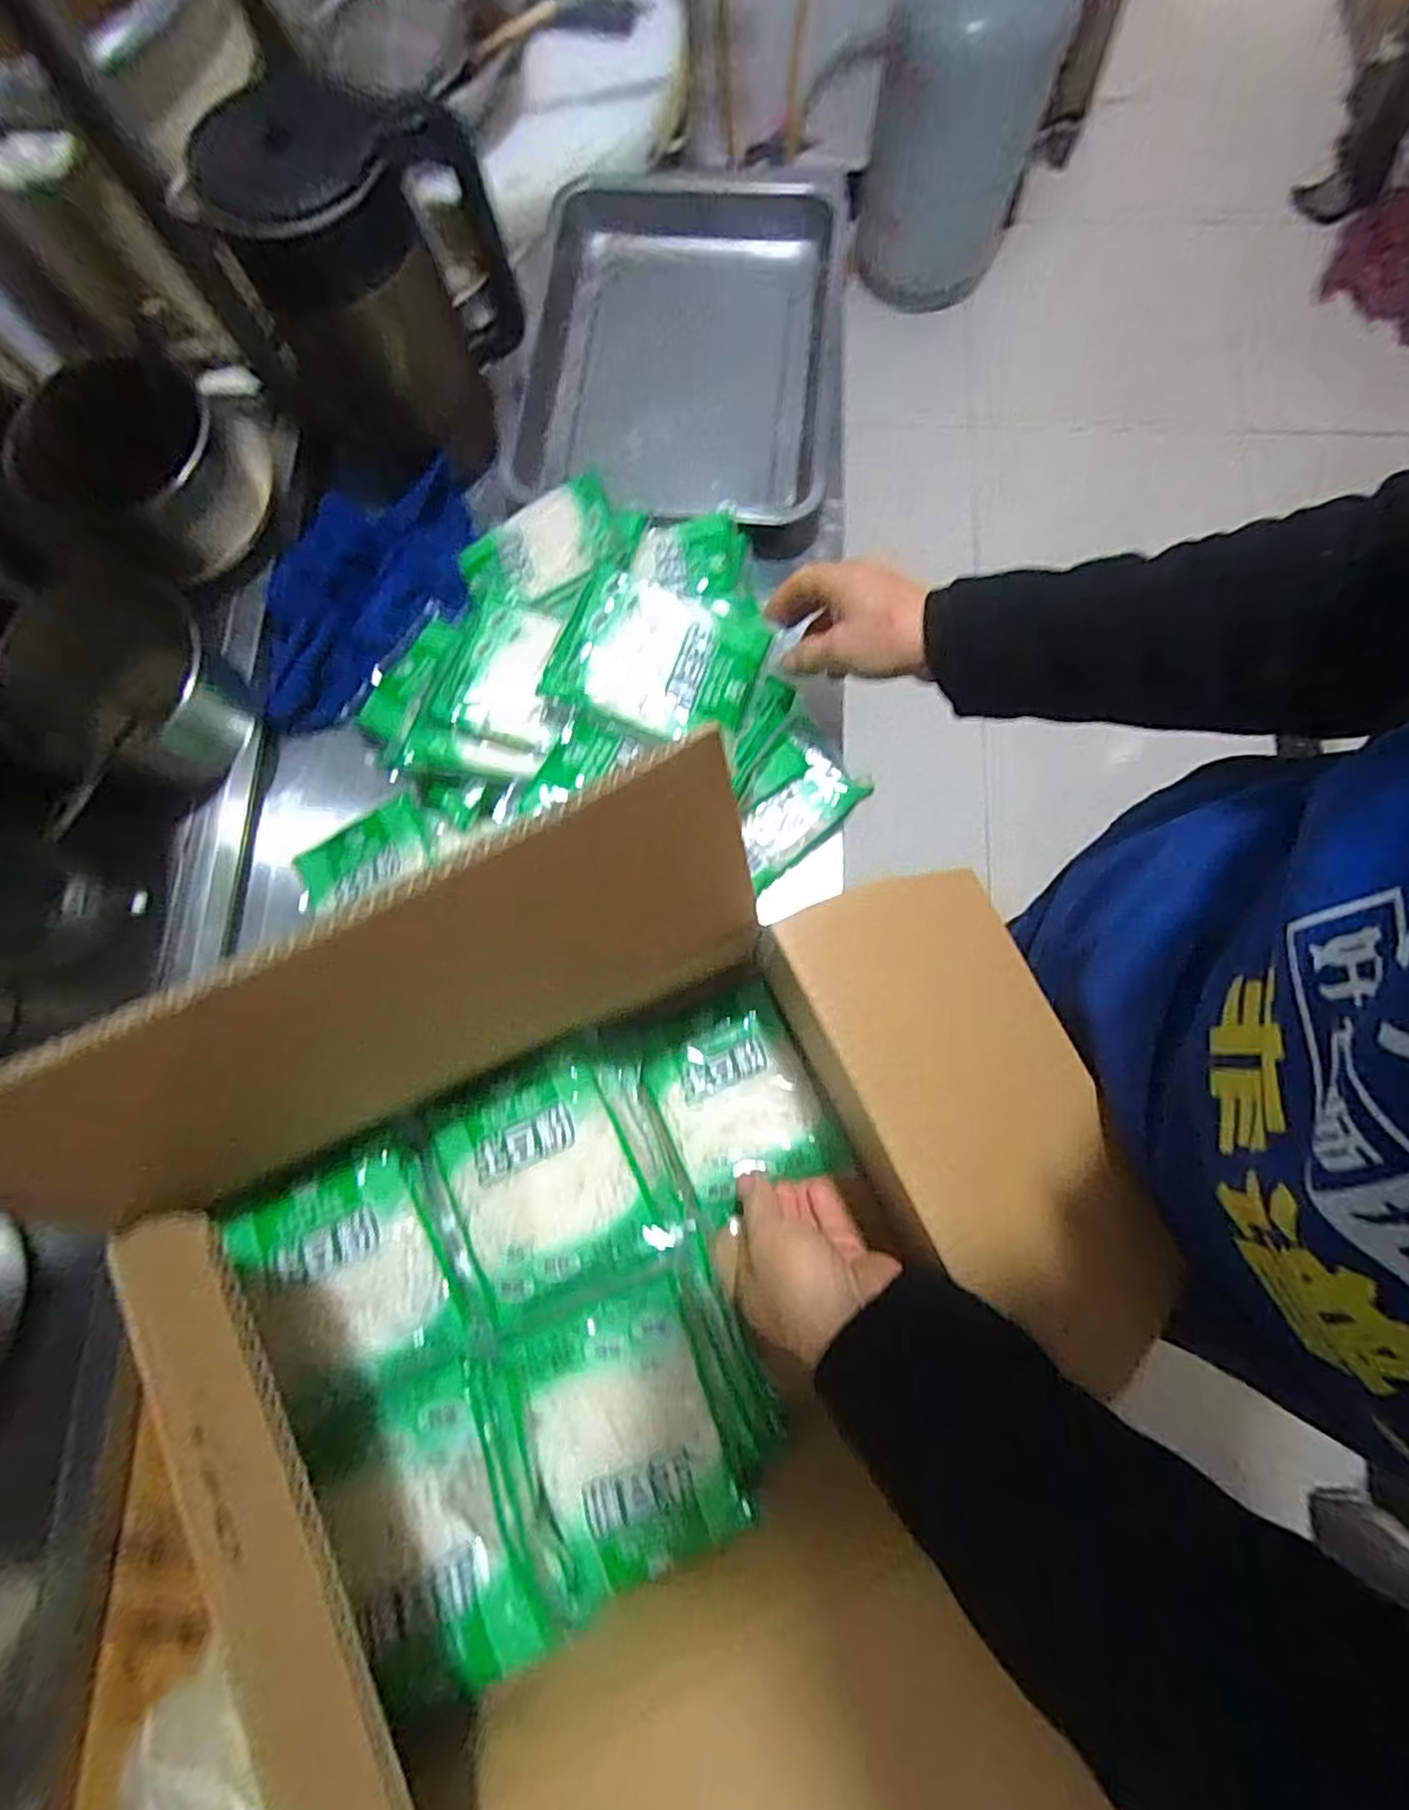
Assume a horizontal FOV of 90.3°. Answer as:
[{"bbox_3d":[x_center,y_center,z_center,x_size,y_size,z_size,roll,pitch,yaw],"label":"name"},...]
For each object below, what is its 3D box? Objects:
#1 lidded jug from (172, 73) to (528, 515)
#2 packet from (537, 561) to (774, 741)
[{"bbox_3d":[-0.272,-0.509,0.600,0.217,0.216,0.158,-19,79,-2],"label":"lidded jug"},{"bbox_3d":[-0.036,-0.195,0.539,0.150,0.030,0.129,20,80,5],"label":"packet"}]

